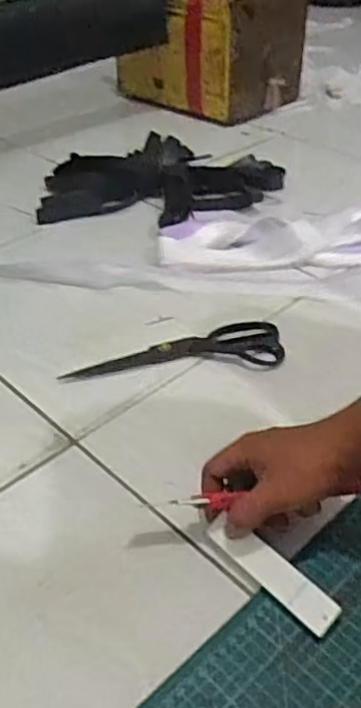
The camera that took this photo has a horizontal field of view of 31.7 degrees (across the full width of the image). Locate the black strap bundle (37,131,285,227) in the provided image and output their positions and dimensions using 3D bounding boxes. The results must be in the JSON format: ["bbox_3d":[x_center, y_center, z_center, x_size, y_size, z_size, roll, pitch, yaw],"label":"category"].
[{"bbox_3d":[-0.046,-0.277,1.024,0.359,0.052,0.285,-26,45,-28],"label":"black strap bundle"}]

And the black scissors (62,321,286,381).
[{"bbox_3d":[-0.008,-0.002,0.694,0.238,0.010,0.072,-7,38,-7],"label":"black scissors"}]

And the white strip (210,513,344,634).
[{"bbox_3d":[0.067,0.160,0.473,0.112,0.007,0.027,35,83,34],"label":"white strip"}]

